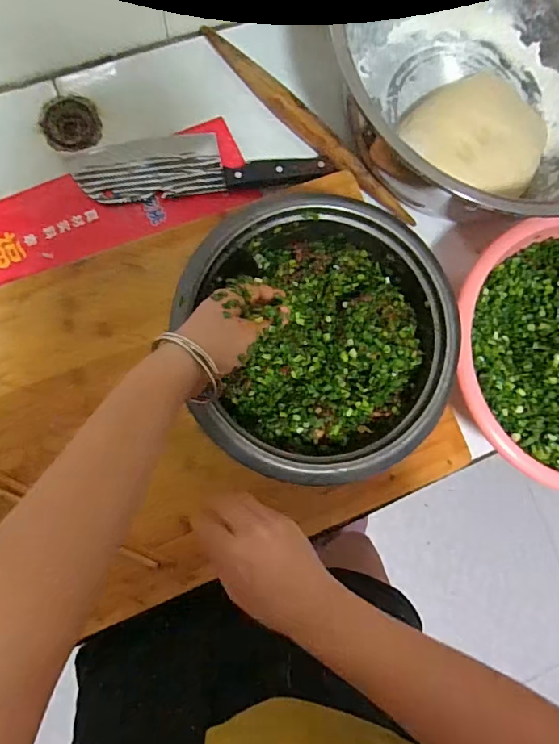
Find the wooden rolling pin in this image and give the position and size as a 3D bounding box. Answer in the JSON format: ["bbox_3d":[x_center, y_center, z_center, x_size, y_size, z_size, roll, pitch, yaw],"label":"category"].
[{"bbox_3d":[0.033,-0.292,0.580,0.329,0.024,0.031,45,81,0],"label":"wooden rolling pin"}]

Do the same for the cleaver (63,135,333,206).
[{"bbox_3d":[-0.093,-0.243,0.570,0.286,0.017,0.076,-7,84,-7],"label":"cleaver"}]

